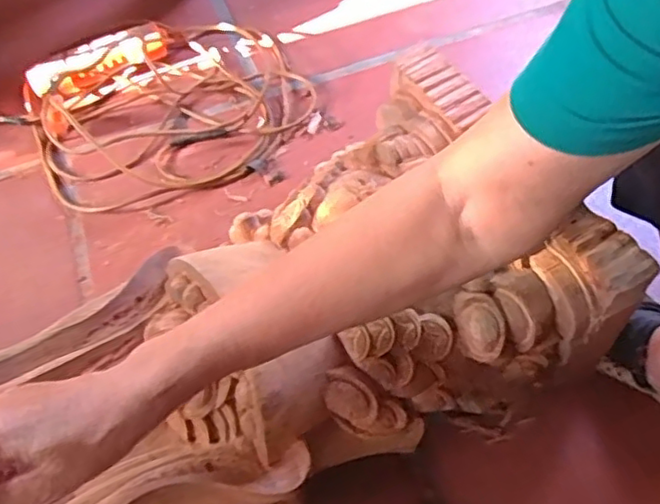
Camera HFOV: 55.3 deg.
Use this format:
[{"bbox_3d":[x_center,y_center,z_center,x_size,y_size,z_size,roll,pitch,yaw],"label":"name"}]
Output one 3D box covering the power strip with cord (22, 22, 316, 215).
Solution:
[{"bbox_3d":[-0.218,-0.207,0.852,0.357,0.060,0.309,-27,58,-15],"label":"power strip with cord"}]

